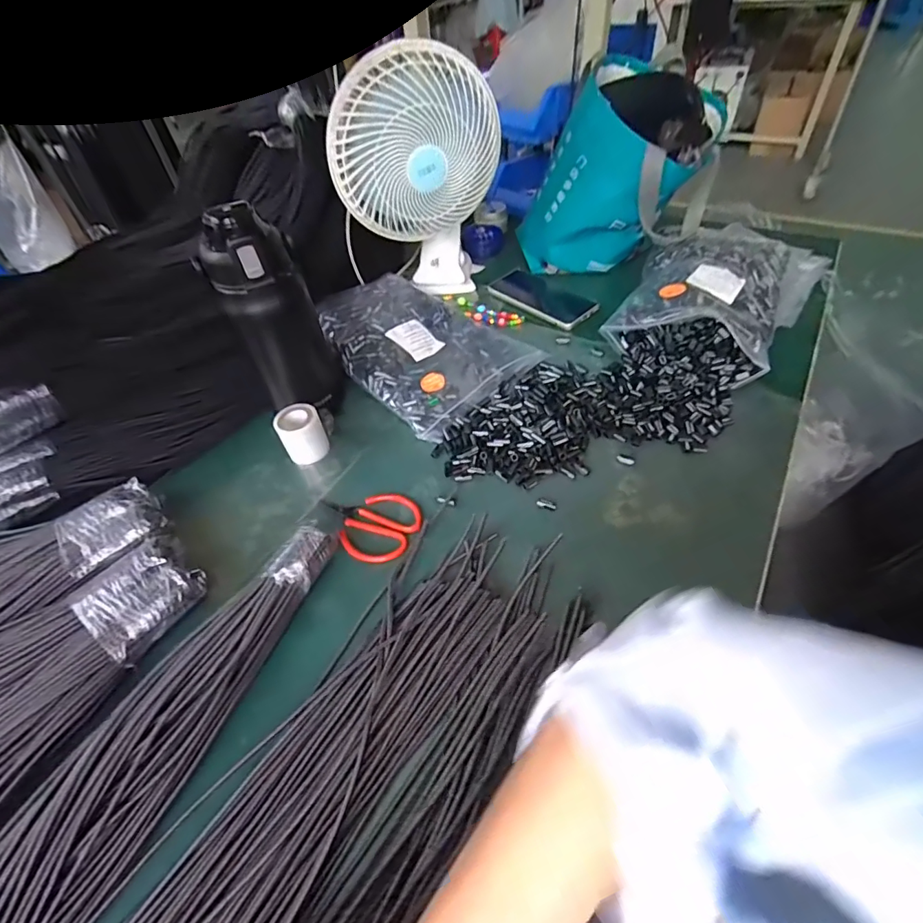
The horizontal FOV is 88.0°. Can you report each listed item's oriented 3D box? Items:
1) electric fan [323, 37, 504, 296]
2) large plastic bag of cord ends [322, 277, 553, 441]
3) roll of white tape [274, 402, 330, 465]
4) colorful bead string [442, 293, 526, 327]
[{"bbox_3d":[-0.051,-0.371,0.651,0.206,0.296,0.166,-3,49,3],"label":"electric fan"},{"bbox_3d":[-0.055,-0.167,0.640,0.205,0.051,0.270,-36,55,-23],"label":"large plastic bag of cord ends"},{"bbox_3d":[-0.179,-0.030,0.542,0.049,0.054,0.046,-24,51,-14],"label":"roll of white tape"},{"bbox_3d":[0.028,-0.224,0.715,0.129,0.015,0.046,23,55,24],"label":"colorful bead string"}]

